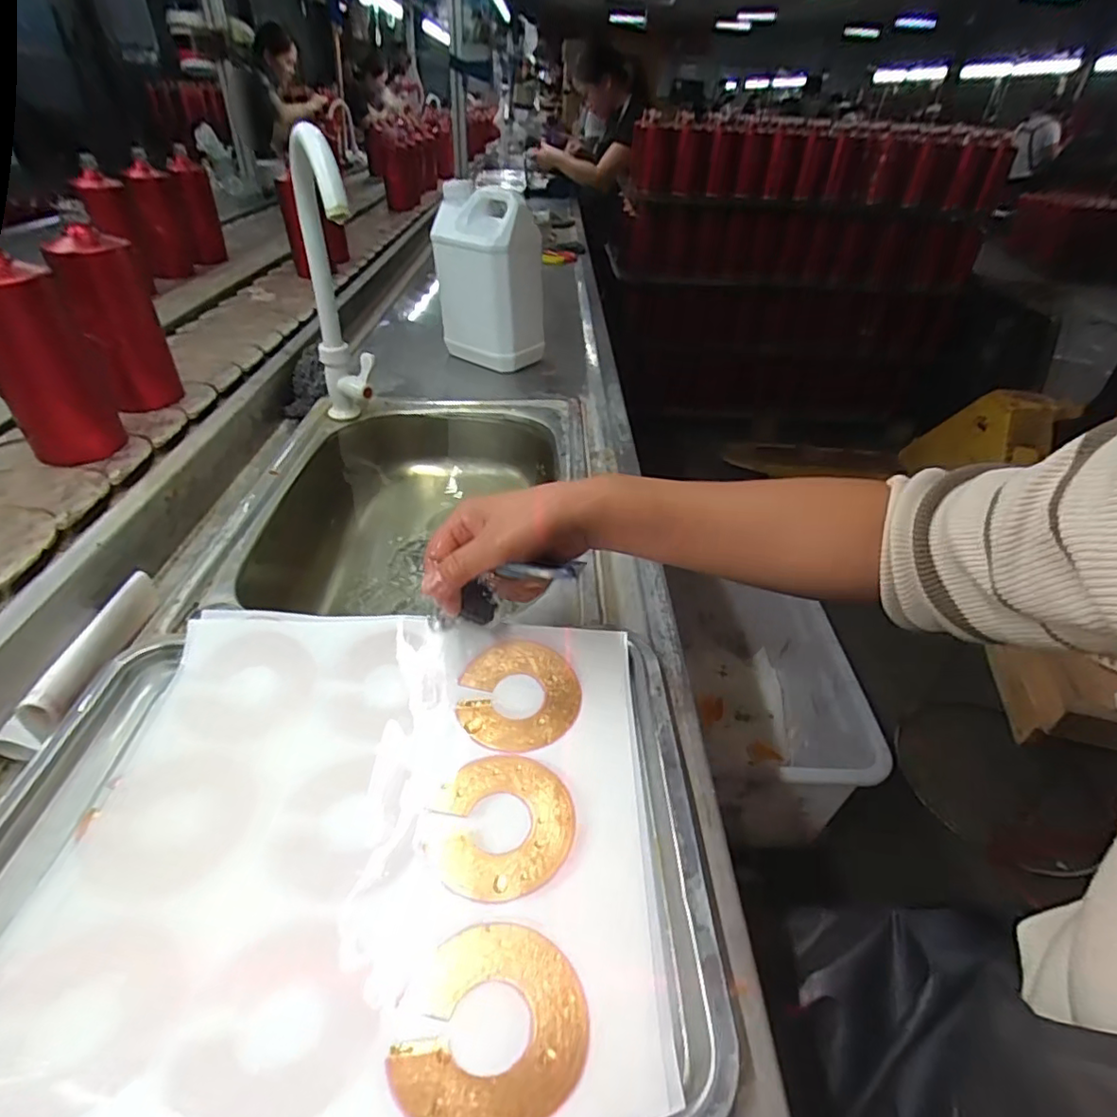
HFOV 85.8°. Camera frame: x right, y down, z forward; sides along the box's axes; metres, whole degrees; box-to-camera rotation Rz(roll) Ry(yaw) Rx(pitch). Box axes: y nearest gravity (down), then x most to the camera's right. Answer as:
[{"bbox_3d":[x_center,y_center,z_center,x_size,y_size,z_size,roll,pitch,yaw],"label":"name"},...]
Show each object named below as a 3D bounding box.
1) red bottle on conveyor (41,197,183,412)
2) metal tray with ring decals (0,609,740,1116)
[{"bbox_3d":[-0.503,-0.271,0.682,0.081,0.191,0.071,-17,43,-25],"label":"red bottle on conveyor"},{"bbox_3d":[-0.120,0.142,0.334,0.379,0.036,0.287,2,37,-2],"label":"metal tray with ring decals"}]

